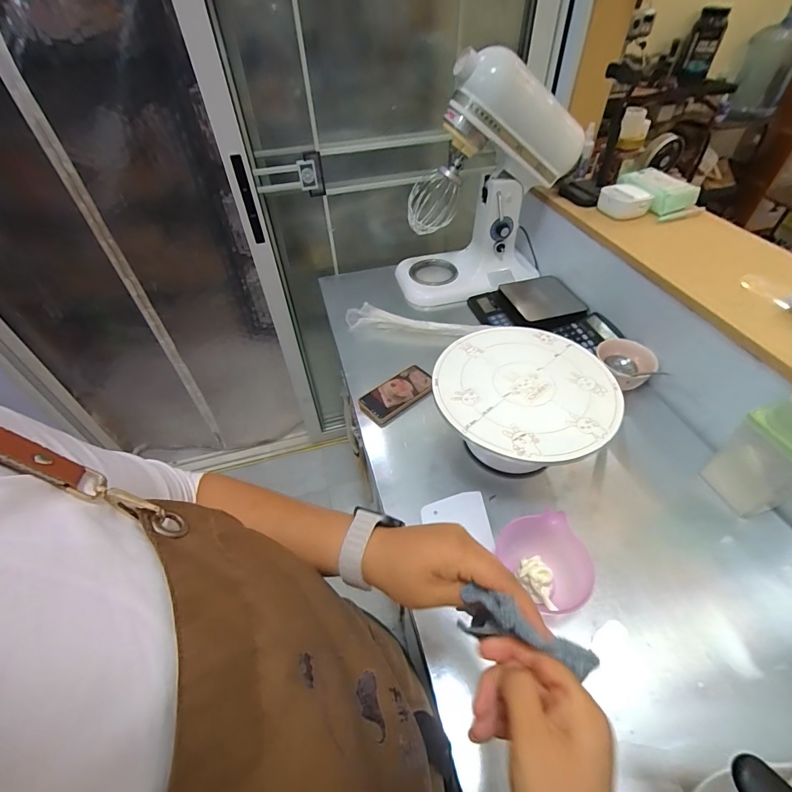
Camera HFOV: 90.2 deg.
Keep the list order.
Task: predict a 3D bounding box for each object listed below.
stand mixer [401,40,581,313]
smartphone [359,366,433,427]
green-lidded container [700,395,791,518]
[{"bbox_3d":[0.213,-0.489,0.947,0.414,0.474,0.196,-2,47,0],"label":"stand mixer"},{"bbox_3d":[0.006,-0.005,0.814,0.161,0.010,0.084,-32,54,-25],"label":"smartphone"},{"bbox_3d":[0.558,0.091,0.591,0.065,0.218,0.105,-16,48,-12],"label":"green-lidded container"}]

